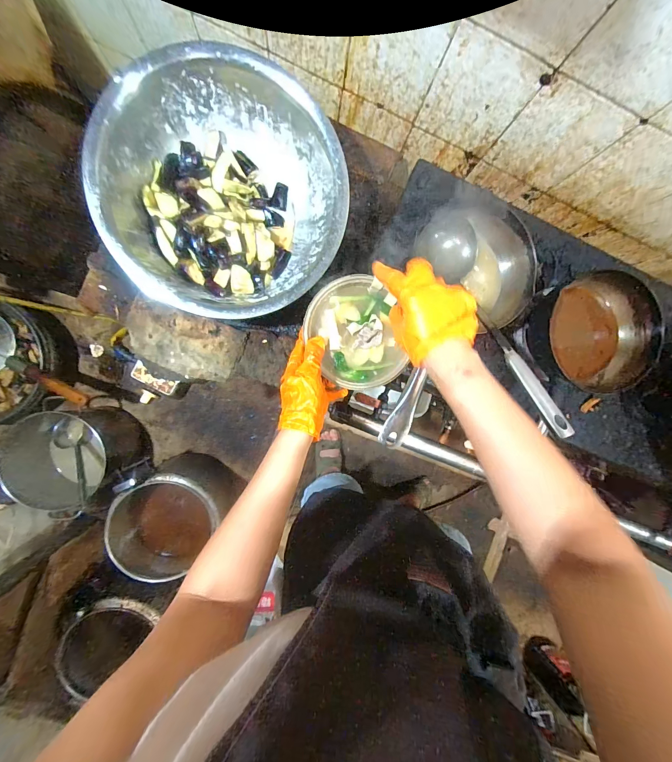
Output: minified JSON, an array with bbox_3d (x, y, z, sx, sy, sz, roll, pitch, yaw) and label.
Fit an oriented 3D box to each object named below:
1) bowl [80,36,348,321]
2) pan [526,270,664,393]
[{"bbox_3d":[-0.179,-0.298,0.565,0.350,0.151,0.371,0,93,-5],"label":"bowl"},{"bbox_3d":[0.447,-0.087,0.571,0.184,0.080,0.201,1,92,-5],"label":"pan"}]

